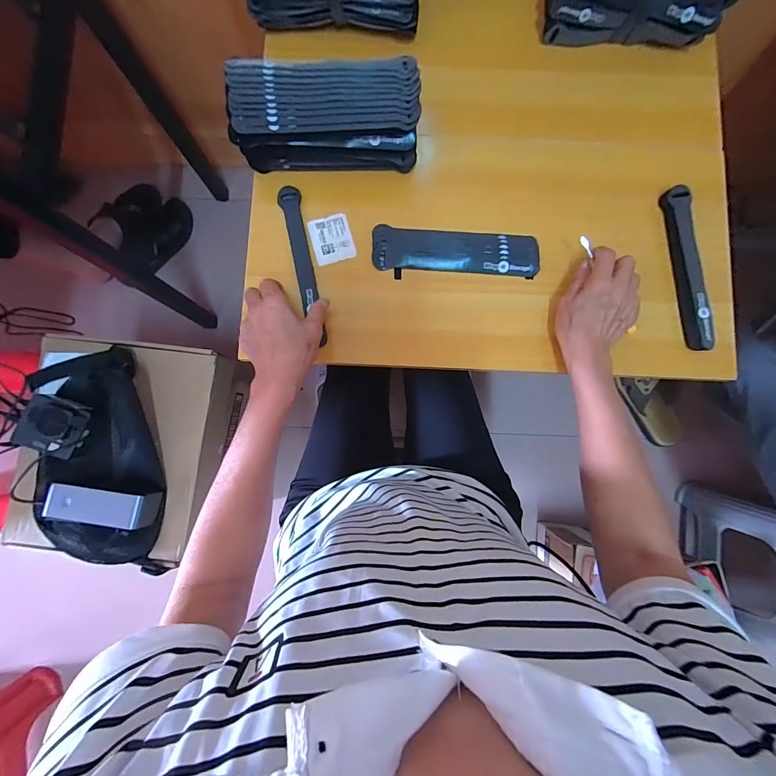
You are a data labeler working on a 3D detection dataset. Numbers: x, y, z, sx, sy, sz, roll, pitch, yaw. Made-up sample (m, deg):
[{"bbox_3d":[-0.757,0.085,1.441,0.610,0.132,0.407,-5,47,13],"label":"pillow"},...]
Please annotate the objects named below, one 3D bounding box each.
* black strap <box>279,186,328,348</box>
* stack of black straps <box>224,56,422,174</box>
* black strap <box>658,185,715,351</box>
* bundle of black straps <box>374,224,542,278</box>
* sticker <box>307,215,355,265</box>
[{"bbox_3d":[-0.102,-0.150,0.439,0.023,0.013,0.197,-13,82,-3],"label":"black strap"},{"bbox_3d":[-0.069,-0.311,0.419,0.202,0.071,0.081,0,83,-2],"label":"stack of black straps"},{"bbox_3d":[0.362,-0.144,0.441,0.024,0.023,0.197,-8,84,-2],"label":"black strap"},{"bbox_3d":[0.082,-0.165,0.444,0.199,0.011,0.056,3,83,-1],"label":"bundle of black straps"},{"bbox_3d":[-0.069,-0.184,0.451,0.049,0.004,0.059,-16,84,-3],"label":"sticker"}]

